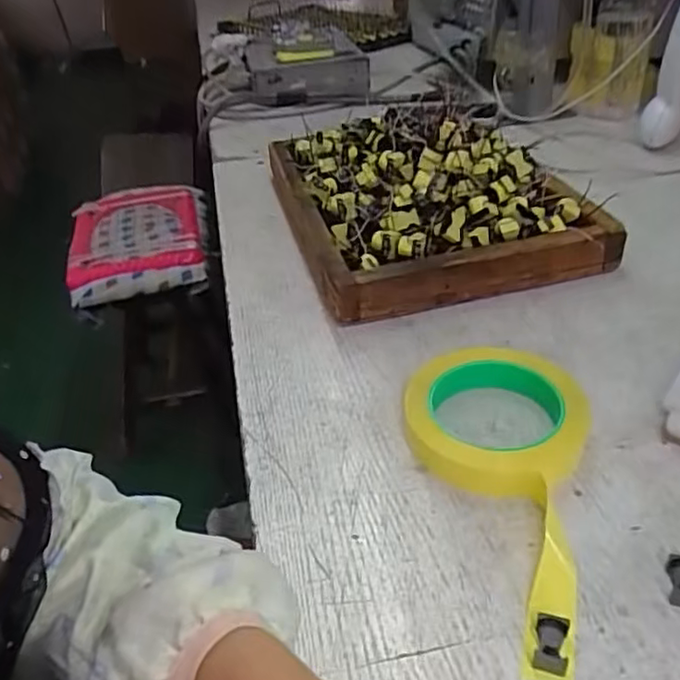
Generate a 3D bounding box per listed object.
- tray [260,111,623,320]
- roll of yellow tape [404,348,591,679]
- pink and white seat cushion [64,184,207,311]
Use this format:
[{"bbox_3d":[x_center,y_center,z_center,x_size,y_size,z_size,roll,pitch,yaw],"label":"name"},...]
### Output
[{"bbox_3d":[0.072,-0.150,0.605,0.243,0.081,0.310,-13,37,-8],"label":"tray"},{"bbox_3d":[0.103,0.072,0.345,0.097,0.032,0.195,-14,37,-9],"label":"roll of yellow tape"},{"bbox_3d":[-0.402,-0.198,1.245,0.270,0.057,0.417,-10,37,-4],"label":"pink and white seat cushion"}]

